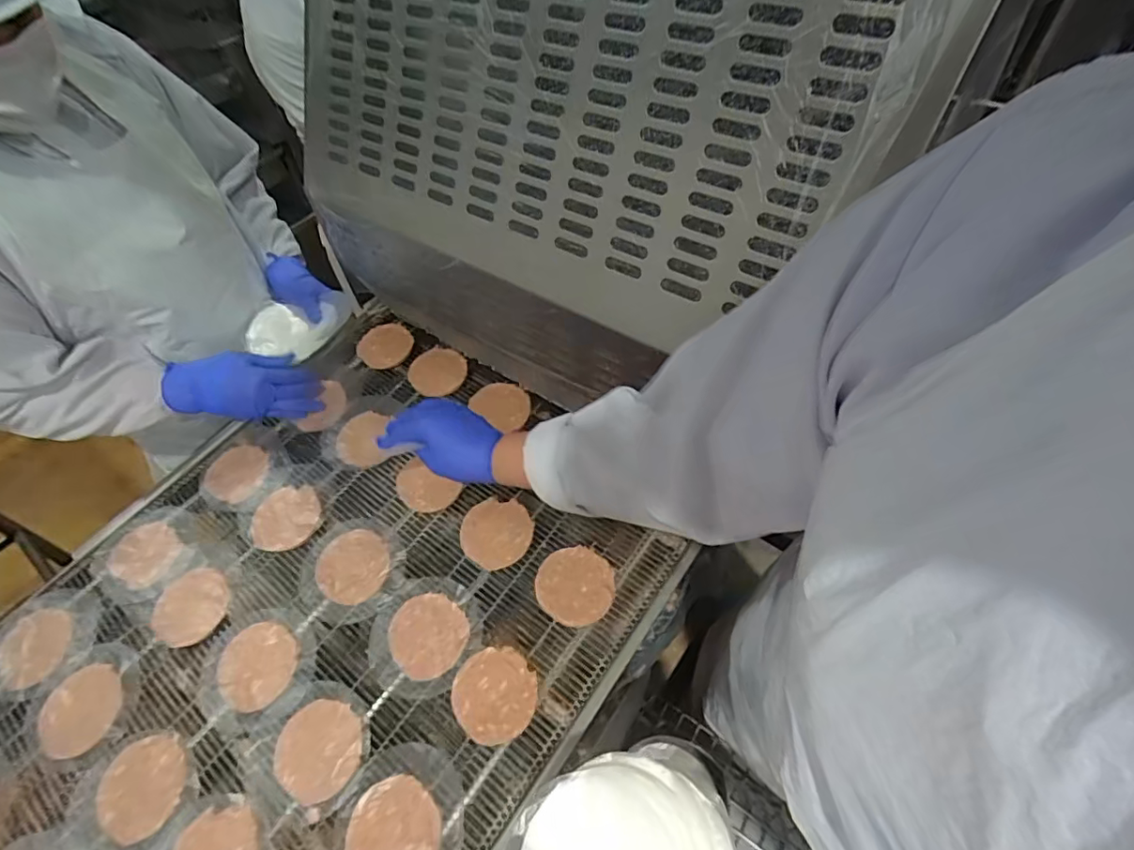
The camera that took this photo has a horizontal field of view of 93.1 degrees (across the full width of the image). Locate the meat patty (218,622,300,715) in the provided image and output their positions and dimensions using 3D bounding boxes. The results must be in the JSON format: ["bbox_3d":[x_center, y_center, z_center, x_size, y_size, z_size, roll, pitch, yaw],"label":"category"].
[{"bbox_3d":[-0.335,0.258,0.579,0.082,0.008,0.084,-1,51,2],"label":"meat patty"}]

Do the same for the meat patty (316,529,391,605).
[{"bbox_3d":[-0.252,0.165,0.632,0.088,0.007,0.079,33,60,26],"label":"meat patty"}]

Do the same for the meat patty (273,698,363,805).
[{"bbox_3d":[-0.243,0.317,0.526,0.084,0.006,0.082,-1,51,2],"label":"meat patty"}]

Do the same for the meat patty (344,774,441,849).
[{"bbox_3d":[-0.157,0.368,0.483,0.084,0.007,0.085,-1,51,2],"label":"meat patty"}]

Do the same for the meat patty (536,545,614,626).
[{"bbox_3d":[0.009,0.176,0.591,0.083,0.014,0.082,-1,51,2],"label":"meat patty"}]

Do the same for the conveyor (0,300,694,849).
[{"bbox_3d":[-0.299,0.229,0.597,0.611,0.020,0.764,32,65,24],"label":"conveyor"}]

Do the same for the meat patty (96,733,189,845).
[{"bbox_3d":[-0.416,0.353,0.524,0.081,0.004,0.084,-11,52,-6],"label":"meat patty"}]

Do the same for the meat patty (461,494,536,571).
[{"bbox_3d":[-0.083,0.127,0.636,0.081,0.012,0.082,-1,51,2],"label":"meat patty"}]

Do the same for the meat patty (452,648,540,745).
[{"bbox_3d":[-0.073,0.270,0.540,0.083,0.008,0.084,-1,51,2],"label":"meat patty"}]

